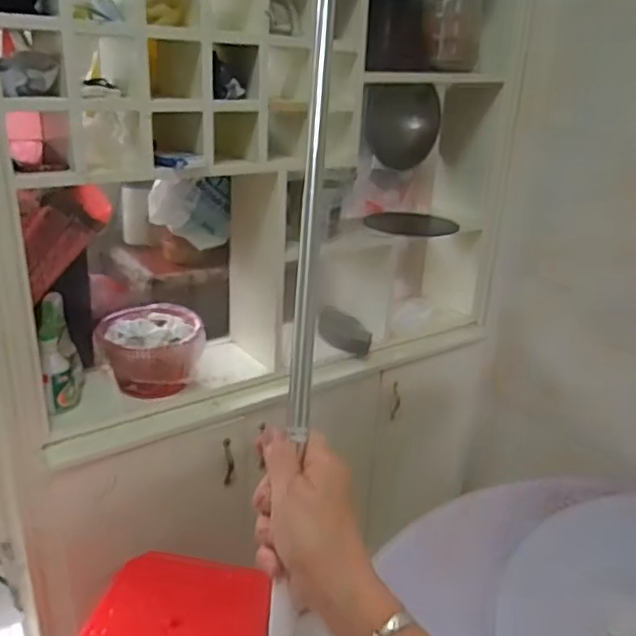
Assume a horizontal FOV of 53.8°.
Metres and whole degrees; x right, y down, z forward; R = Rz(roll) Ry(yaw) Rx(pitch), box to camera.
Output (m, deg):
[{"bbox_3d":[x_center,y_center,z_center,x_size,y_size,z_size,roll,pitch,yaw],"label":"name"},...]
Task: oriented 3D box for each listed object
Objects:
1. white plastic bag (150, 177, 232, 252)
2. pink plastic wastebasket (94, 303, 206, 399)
[{"bbox_3d":[-0.302,-0.241,1.487,0.188,0.175,0.115,-1,23,-9],"label":"white plastic bag"},{"bbox_3d":[-0.370,0.071,1.391,0.225,0.158,0.202,-5,24,-18],"label":"pink plastic wastebasket"}]

